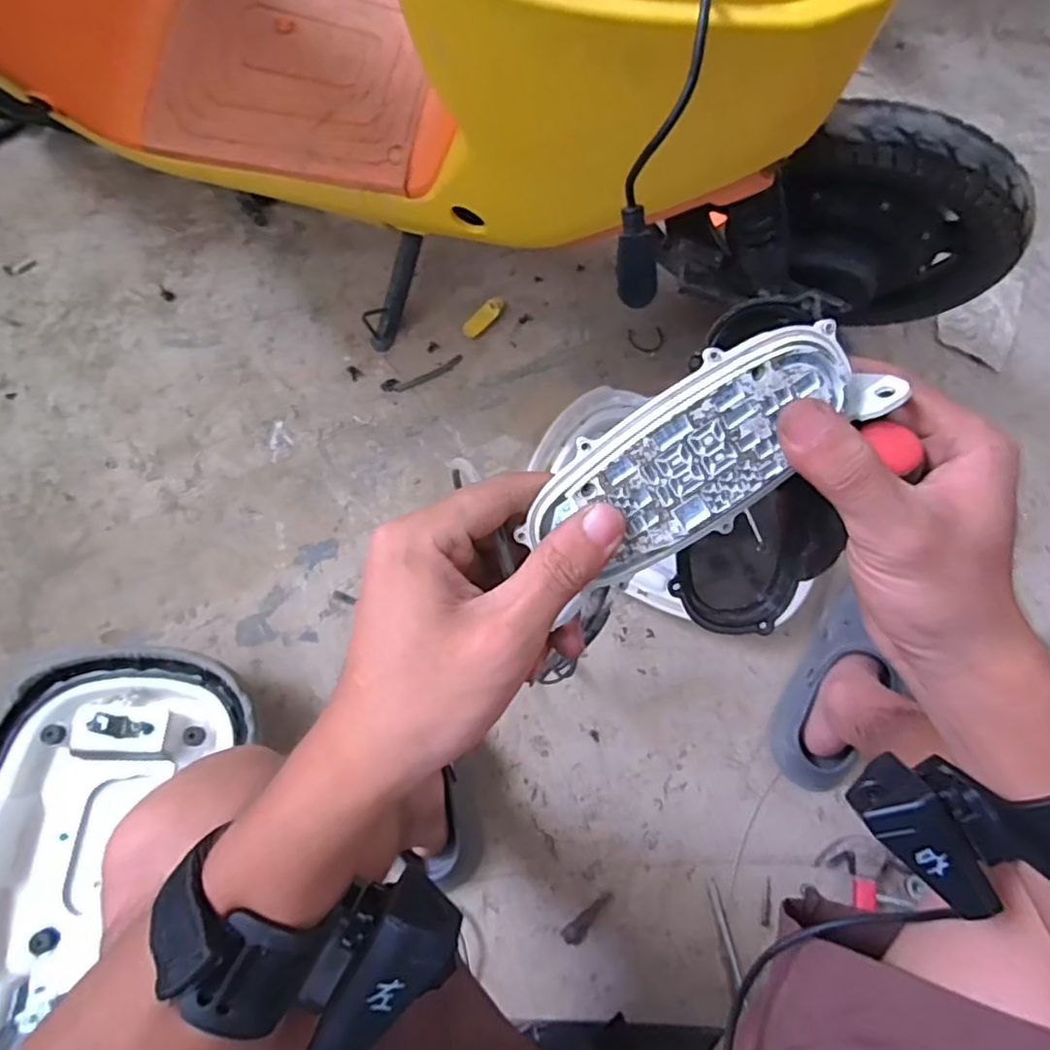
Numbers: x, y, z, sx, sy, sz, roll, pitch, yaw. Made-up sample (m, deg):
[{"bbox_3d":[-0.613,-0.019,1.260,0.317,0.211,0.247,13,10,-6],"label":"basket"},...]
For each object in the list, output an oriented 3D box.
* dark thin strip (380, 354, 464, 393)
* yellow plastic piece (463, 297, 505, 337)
[{"bbox_3d":[-0.139,-0.206,0.877,0.117,0.005,0.023,-24,73,-10],"label":"dark thin strip"},{"bbox_3d":[-0.057,-0.297,0.909,0.023,0.018,0.072,43,74,12],"label":"yellow plastic piece"}]

